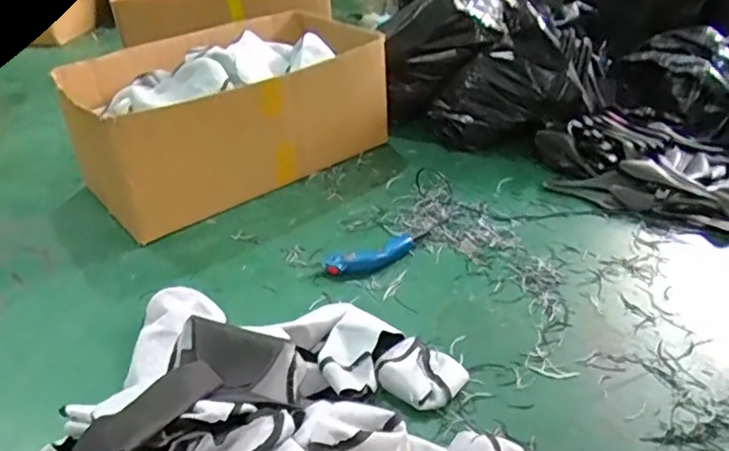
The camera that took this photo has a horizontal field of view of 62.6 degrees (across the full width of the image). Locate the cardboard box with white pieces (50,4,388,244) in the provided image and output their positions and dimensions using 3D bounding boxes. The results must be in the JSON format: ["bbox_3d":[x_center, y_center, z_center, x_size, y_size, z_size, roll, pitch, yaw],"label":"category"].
[{"bbox_3d":[-0.344,-0.304,1.625,0.811,0.329,0.422,-26,41,-31],"label":"cardboard box with white pieces"}]

